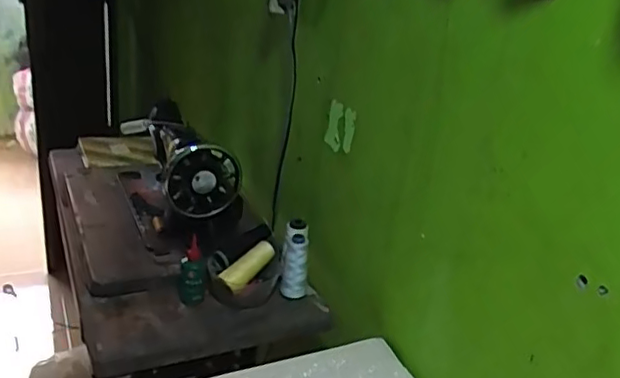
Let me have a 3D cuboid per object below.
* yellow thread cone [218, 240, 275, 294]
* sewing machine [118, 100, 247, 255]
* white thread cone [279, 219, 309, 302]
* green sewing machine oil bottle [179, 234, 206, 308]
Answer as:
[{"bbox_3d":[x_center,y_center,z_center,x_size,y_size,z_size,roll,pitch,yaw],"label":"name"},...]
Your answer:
[{"bbox_3d":[-0.104,0.129,1.027,0.035,0.039,0.111,25,54,38],"label":"yellow thread cone"},{"bbox_3d":[-0.283,-0.050,1.231,0.173,0.204,0.403,-6,26,-27],"label":"sewing machine"},{"bbox_3d":[-0.025,0.129,1.035,0.047,0.125,0.051,7,23,3],"label":"white thread cone"},{"bbox_3d":[-0.199,0.136,1.010,0.047,0.122,0.048,0,24,-13],"label":"green sewing machine oil bottle"}]

